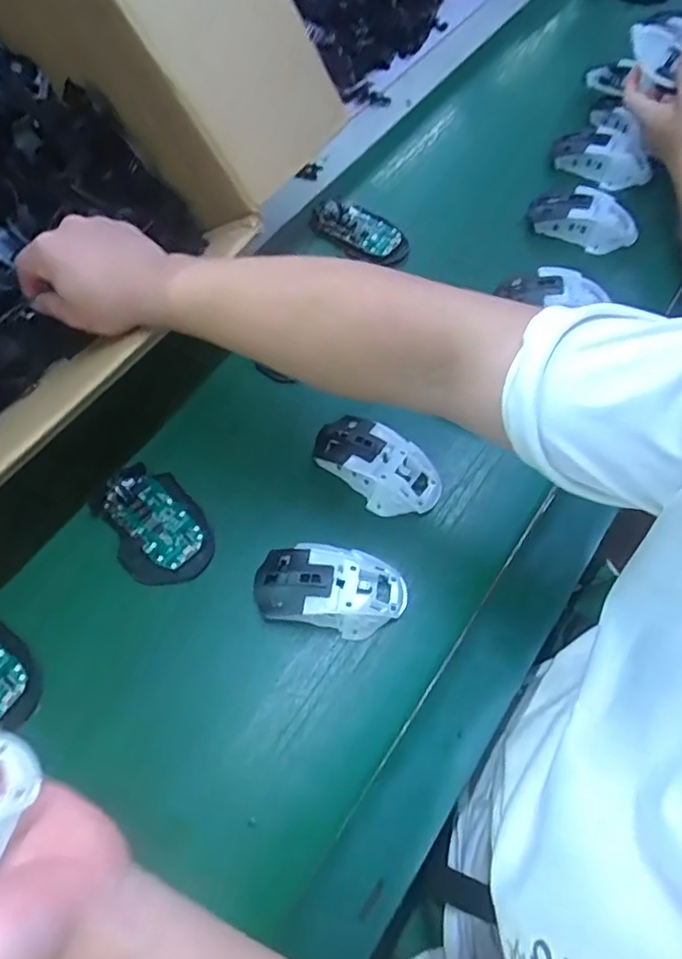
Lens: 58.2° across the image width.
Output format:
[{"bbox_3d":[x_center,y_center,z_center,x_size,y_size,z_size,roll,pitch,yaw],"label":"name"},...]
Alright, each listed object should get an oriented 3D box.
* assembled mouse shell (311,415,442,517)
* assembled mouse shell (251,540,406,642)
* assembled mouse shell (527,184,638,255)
[{"bbox_3d":[0.032,-0.015,0.531,0.112,0.036,0.062,38,68,19],"label":"assembled mouse shell"},{"bbox_3d":[-0.009,0.085,0.480,0.119,0.036,0.064,12,62,7],"label":"assembled mouse shell"},{"bbox_3d":[0.266,-0.285,0.667,0.107,0.033,0.060,32,66,16],"label":"assembled mouse shell"}]

